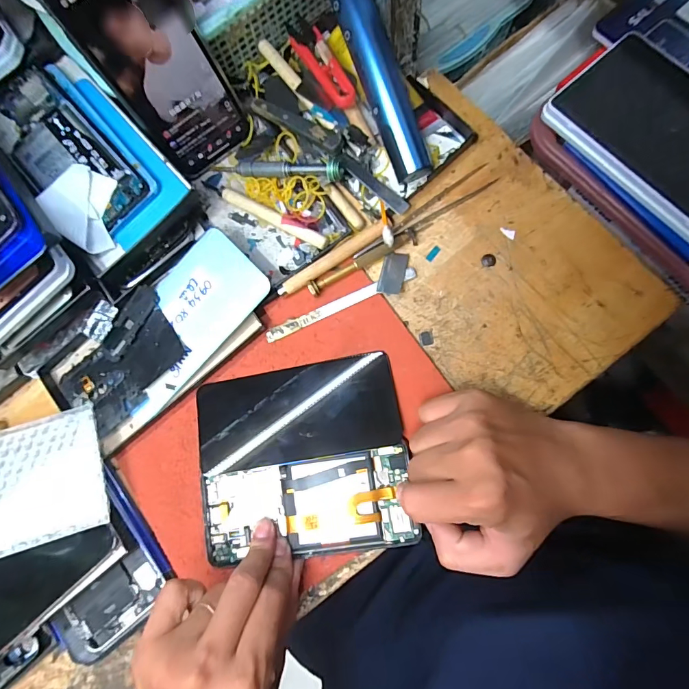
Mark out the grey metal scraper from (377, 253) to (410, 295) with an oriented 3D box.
[{"bbox_3d":[0.039,-0.058,0.330,0.019,0.004,0.037,12,67,10],"label":"grey metal scraper"}]

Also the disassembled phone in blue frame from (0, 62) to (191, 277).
[{"bbox_3d":[-0.216,-0.155,0.332,0.095,0.010,0.172,-42,79,0],"label":"disassembled phone in blue frame"}]

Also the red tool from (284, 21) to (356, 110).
[{"bbox_3d":[-0.021,-0.236,0.340,0.026,0.013,0.101,-28,80,2],"label":"red tool"}]

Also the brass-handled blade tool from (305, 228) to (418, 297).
[{"bbox_3d":[0.015,-0.068,0.328,0.096,0.013,0.015,-28,80,2],"label":"brass-handled blade tool"}]

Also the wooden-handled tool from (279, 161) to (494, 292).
[{"bbox_3d":[0.031,-0.093,0.332,0.191,0.010,0.012,-32,80,2],"label":"wooden-handled tool"}]

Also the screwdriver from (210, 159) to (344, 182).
[{"bbox_3d":[-0.059,-0.146,0.344,0.126,0.015,0.015,9,83,19],"label":"screwdriver"}]

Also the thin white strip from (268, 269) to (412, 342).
[{"bbox_3d":[-0.003,-0.033,0.331,0.130,0.004,0.010,-25,80,3],"label":"thin white strip"}]

